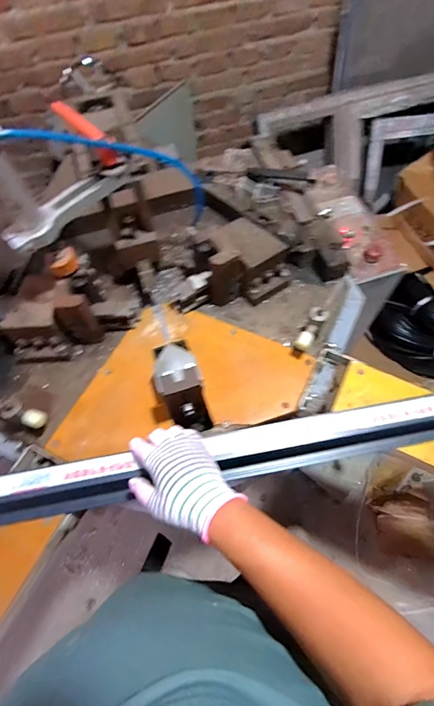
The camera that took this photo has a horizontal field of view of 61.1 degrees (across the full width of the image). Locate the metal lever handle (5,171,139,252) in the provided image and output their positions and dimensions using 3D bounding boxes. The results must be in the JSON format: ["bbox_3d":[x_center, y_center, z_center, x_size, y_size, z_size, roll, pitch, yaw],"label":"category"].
[{"bbox_3d":[-0.206,-0.207,0.520,0.027,0.034,0.194,39,71,18],"label":"metal lever handle"}]

